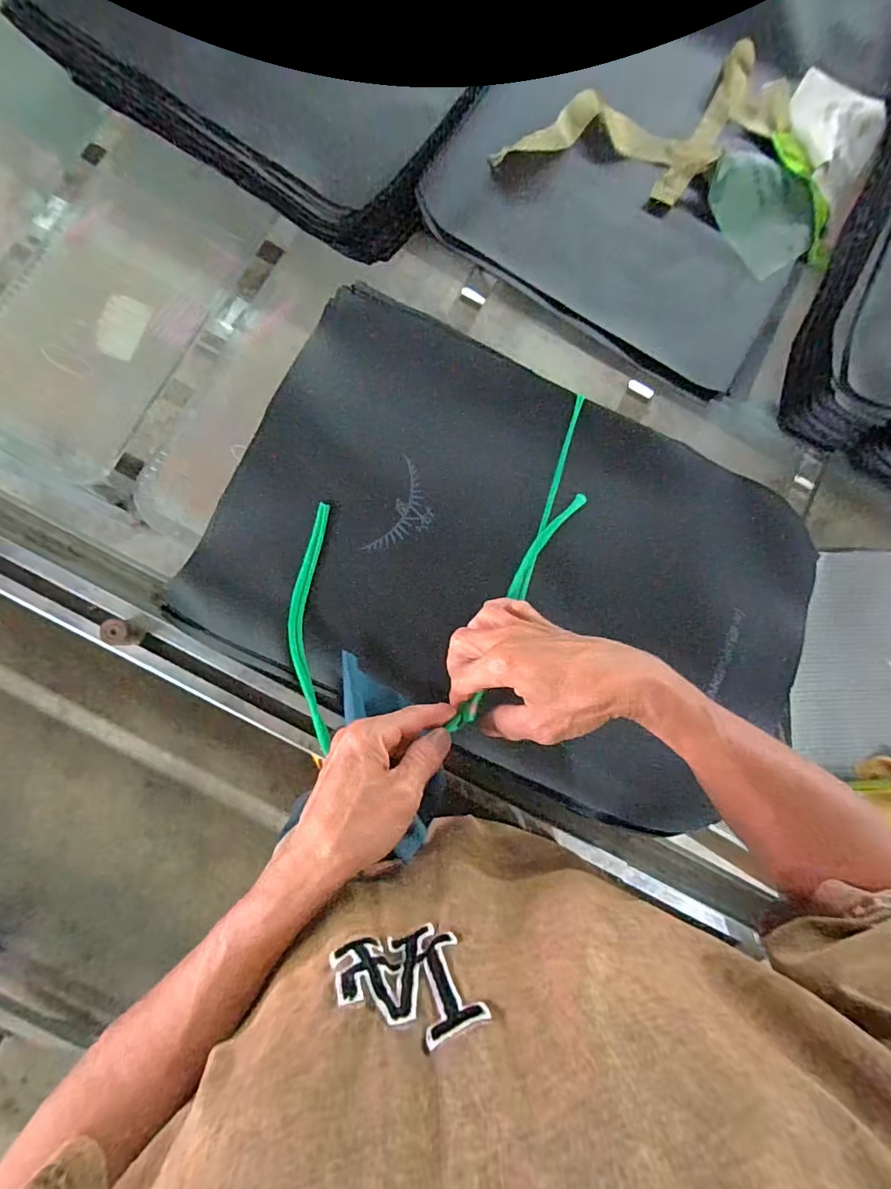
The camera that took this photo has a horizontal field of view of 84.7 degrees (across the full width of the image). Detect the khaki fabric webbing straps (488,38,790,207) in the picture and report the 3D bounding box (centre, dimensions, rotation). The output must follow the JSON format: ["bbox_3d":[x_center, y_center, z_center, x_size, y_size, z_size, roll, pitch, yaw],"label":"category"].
[{"bbox_3d":[0.257,-0.562,0.600,0.378,0.033,0.156,-31,90,-8],"label":"khaki fabric webbing straps"}]

